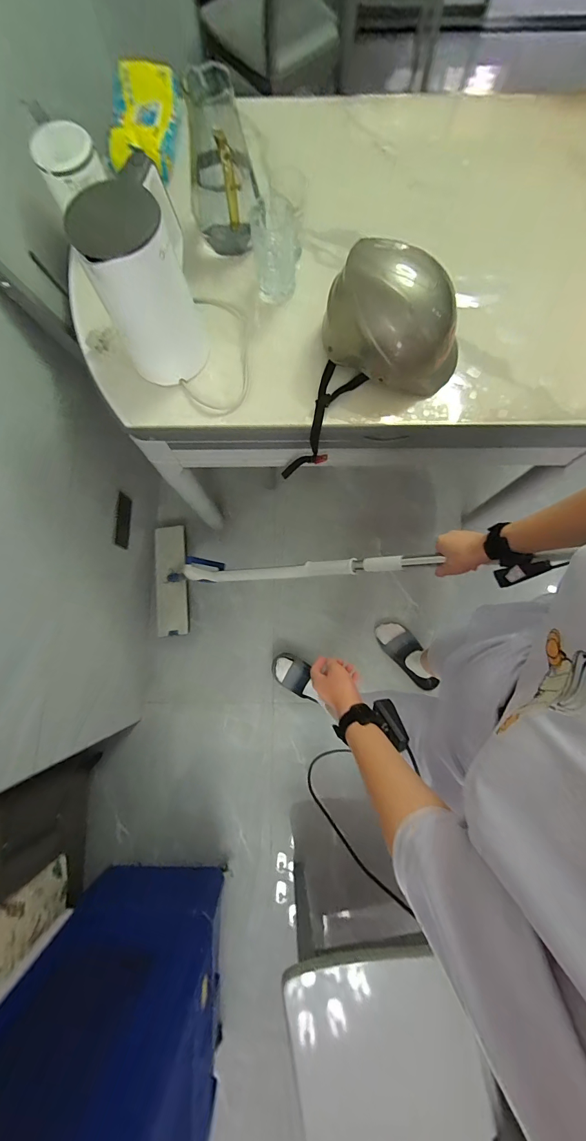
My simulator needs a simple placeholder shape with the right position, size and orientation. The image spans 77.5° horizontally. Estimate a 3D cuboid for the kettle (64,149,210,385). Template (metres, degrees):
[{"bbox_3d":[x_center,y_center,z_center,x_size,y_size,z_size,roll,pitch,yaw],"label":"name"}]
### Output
[{"bbox_3d":[-0.237,-0.472,0.602,0.131,0.257,0.172,-7,79,-1],"label":"kettle"}]

